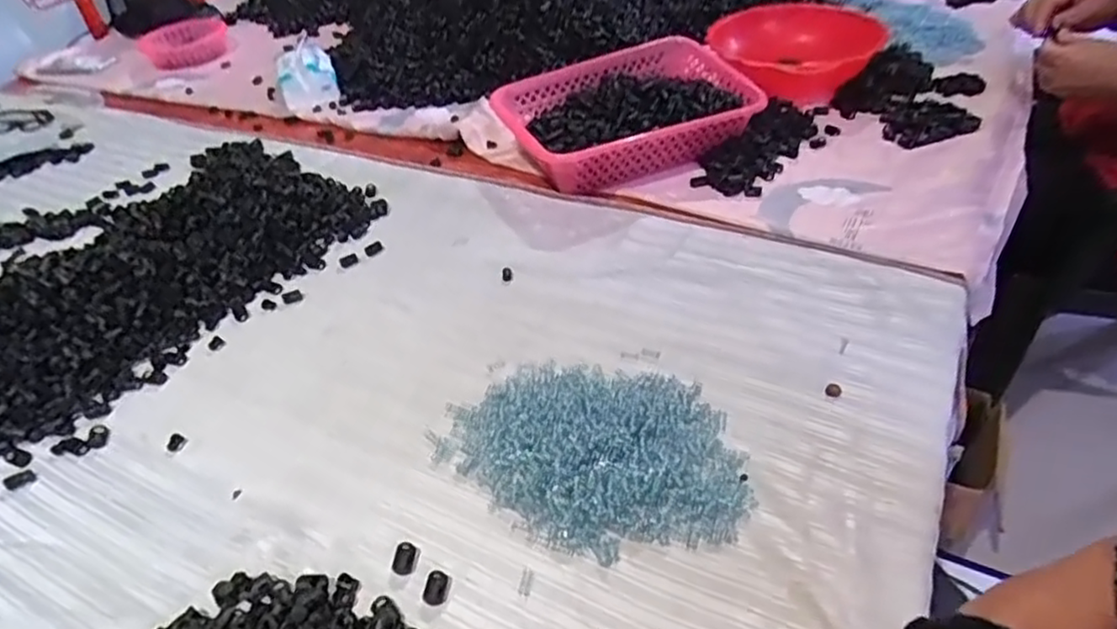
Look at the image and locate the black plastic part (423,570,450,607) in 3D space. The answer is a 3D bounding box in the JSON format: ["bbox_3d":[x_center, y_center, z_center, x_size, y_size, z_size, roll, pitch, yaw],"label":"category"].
[{"bbox_3d":[-0.082,0.183,0.450,0.015,0.008,0.023,2,42,9],"label":"black plastic part"}]

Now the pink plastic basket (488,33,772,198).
[{"bbox_3d":[0.095,-0.264,0.905,0.336,0.100,0.215,-17,43,-12],"label":"pink plastic basket"}]

